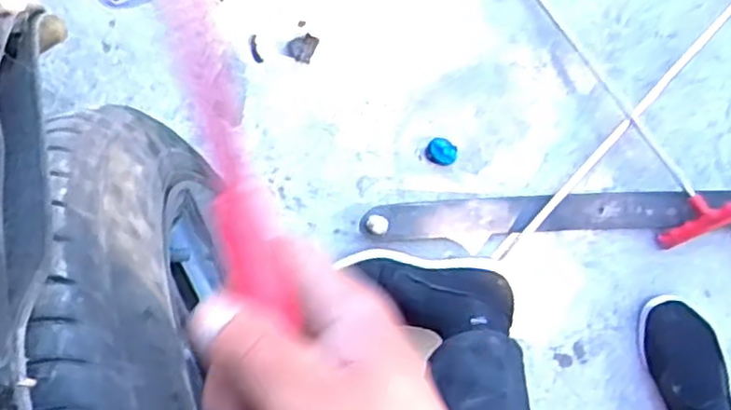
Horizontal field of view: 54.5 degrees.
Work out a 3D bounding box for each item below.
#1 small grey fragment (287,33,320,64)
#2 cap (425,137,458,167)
[{"bbox_3d":[-0.086,-0.215,0.966,0.037,0.007,0.038,24,88,-8],"label":"small grey fragment"},{"bbox_3d":[0.107,-0.074,0.986,0.043,0.013,0.036,21,89,-8],"label":"cap"}]

